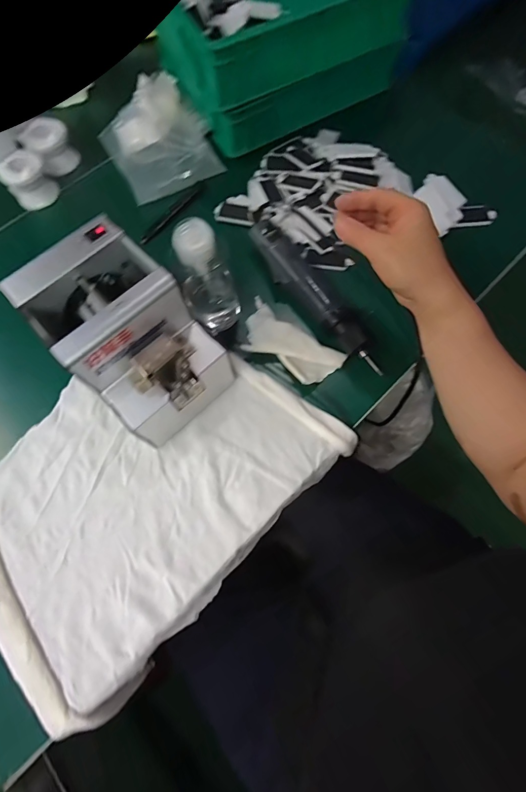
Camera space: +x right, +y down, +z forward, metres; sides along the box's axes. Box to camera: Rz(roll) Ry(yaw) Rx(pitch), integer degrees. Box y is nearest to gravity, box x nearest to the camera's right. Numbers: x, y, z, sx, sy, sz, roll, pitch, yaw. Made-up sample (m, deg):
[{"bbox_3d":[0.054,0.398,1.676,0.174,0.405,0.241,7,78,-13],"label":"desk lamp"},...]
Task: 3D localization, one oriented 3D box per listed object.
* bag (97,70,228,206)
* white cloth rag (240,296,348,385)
[{"bbox_3d":[-0.174,-0.423,0.566,0.154,0.042,0.198,-30,72,-8],"label":"bag"},{"bbox_3d":[0.027,-0.067,0.439,0.139,0.018,0.069,38,76,14],"label":"white cloth rag"}]

